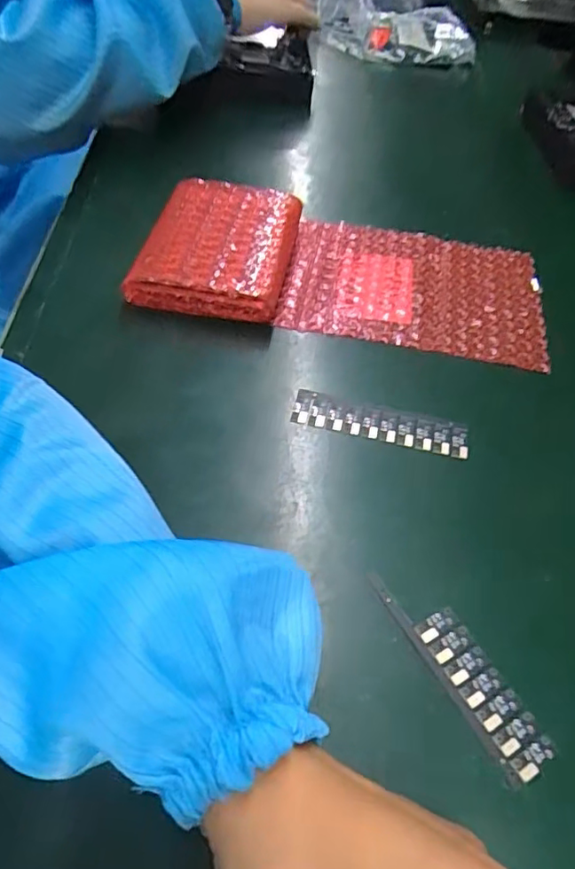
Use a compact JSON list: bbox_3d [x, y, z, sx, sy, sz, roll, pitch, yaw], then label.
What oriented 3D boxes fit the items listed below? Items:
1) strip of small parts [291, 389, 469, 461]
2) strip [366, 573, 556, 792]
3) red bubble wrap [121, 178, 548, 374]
[{"bbox_3d":[0.053,-0.006,0.323,0.099,0.004,0.024,12,61,4],"label":"strip of small parts"},{"bbox_3d":[0.075,0.099,0.247,0.026,0.005,0.096,-21,59,-21],"label":"strip"},{"bbox_3d":[0.040,-0.119,0.389,0.270,0.031,0.125,10,53,1],"label":"red bubble wrap"}]

